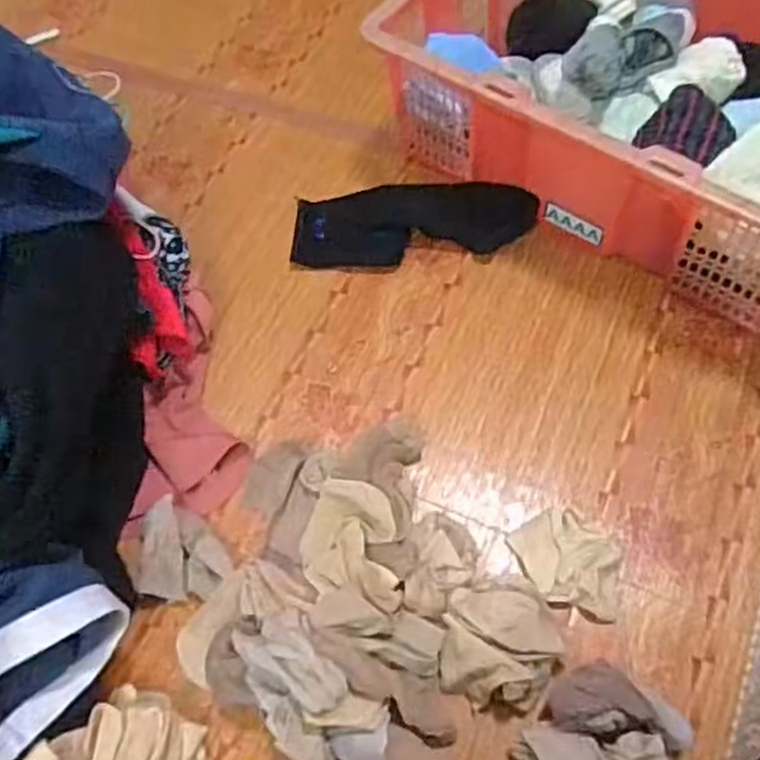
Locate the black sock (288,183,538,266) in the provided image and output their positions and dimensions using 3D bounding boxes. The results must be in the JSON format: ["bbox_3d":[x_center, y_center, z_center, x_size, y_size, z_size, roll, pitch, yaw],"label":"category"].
[{"bbox_3d":[0.033,-0.157,0.762,0.238,0.037,0.071,-2,61,2],"label":"black sock"}]

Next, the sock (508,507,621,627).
[{"bbox_3d":[0.148,0.142,0.603,0.085,0.020,0.075,16,63,12],"label":"sock"}]

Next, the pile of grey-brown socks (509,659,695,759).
[{"bbox_3d":[0.160,0.252,0.527,0.103,0.048,0.092,29,67,18],"label":"pile of grey-brown socks"}]

